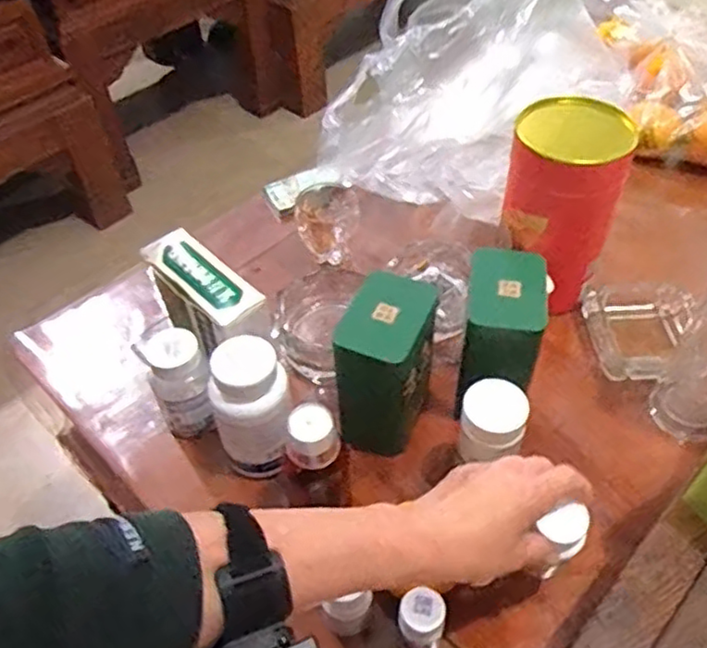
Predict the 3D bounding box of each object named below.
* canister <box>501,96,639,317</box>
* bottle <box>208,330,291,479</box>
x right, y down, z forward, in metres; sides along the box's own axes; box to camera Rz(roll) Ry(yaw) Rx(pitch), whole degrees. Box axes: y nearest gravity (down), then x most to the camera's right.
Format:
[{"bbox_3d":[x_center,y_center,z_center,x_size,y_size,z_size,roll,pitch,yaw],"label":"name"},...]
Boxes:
[{"bbox_3d":[0.199,-0.110,0.663,0.108,0.191,0.086,16,51,16],"label":"canister"},{"bbox_3d":[-0.084,0.068,0.562,0.061,0.121,0.062,-2,48,2],"label":"bottle"}]

